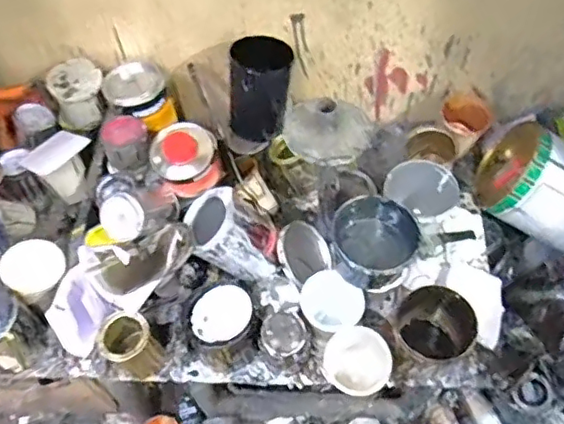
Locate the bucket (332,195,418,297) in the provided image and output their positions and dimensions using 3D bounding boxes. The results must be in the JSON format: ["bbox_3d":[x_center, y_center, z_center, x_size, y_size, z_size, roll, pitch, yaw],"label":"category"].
[{"bbox_3d":[0.126,0.049,0.840,0.112,0.104,0.114,-1,56,2],"label":"bucket"}]

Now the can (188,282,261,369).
[{"bbox_3d":[-0.082,0.169,0.874,0.109,0.113,0.091,-22,60,3],"label":"can"}]

